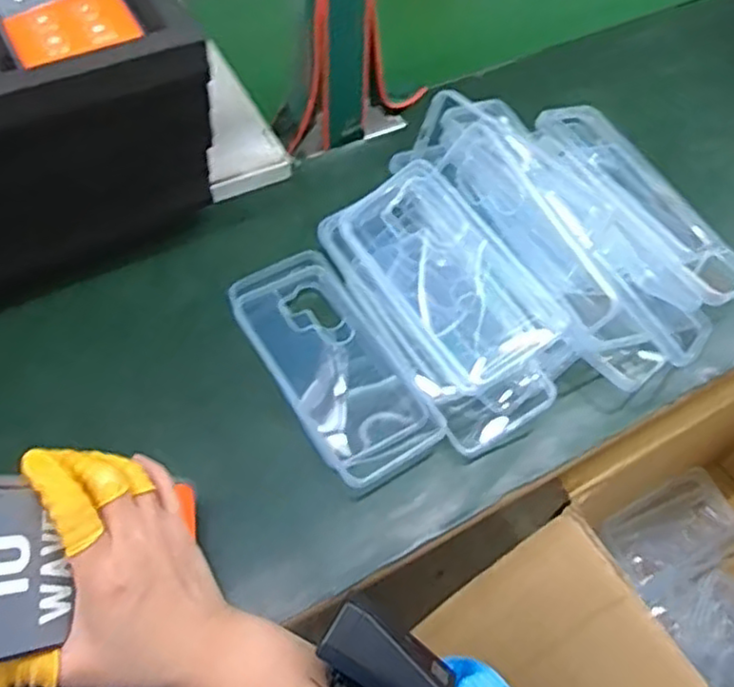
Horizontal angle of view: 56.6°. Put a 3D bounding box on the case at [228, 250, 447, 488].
[{"bbox_3d":[-0.028,0.012,0.506,0.082,0.015,0.192,-26,61,-19],"label":"case"}]

